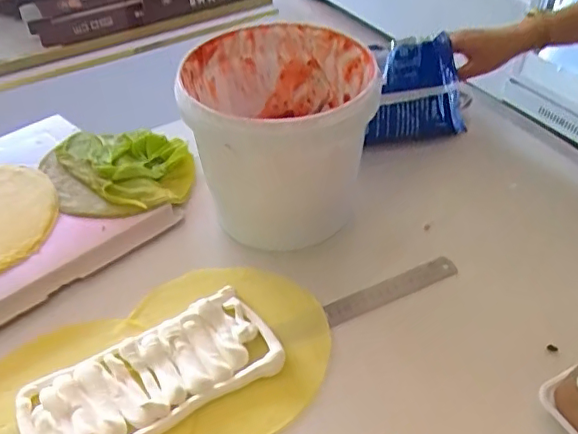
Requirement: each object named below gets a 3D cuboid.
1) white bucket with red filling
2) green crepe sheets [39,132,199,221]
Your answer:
[{"bbox_3d":[-0.005,-0.086,0.646,0.191,0.191,0.199,-1,43,1],"label":"white bucket with red filling"},{"bbox_3d":[-0.216,-0.063,0.726,0.170,0.034,0.187,-20,46,-19],"label":"green crepe sheets"}]

